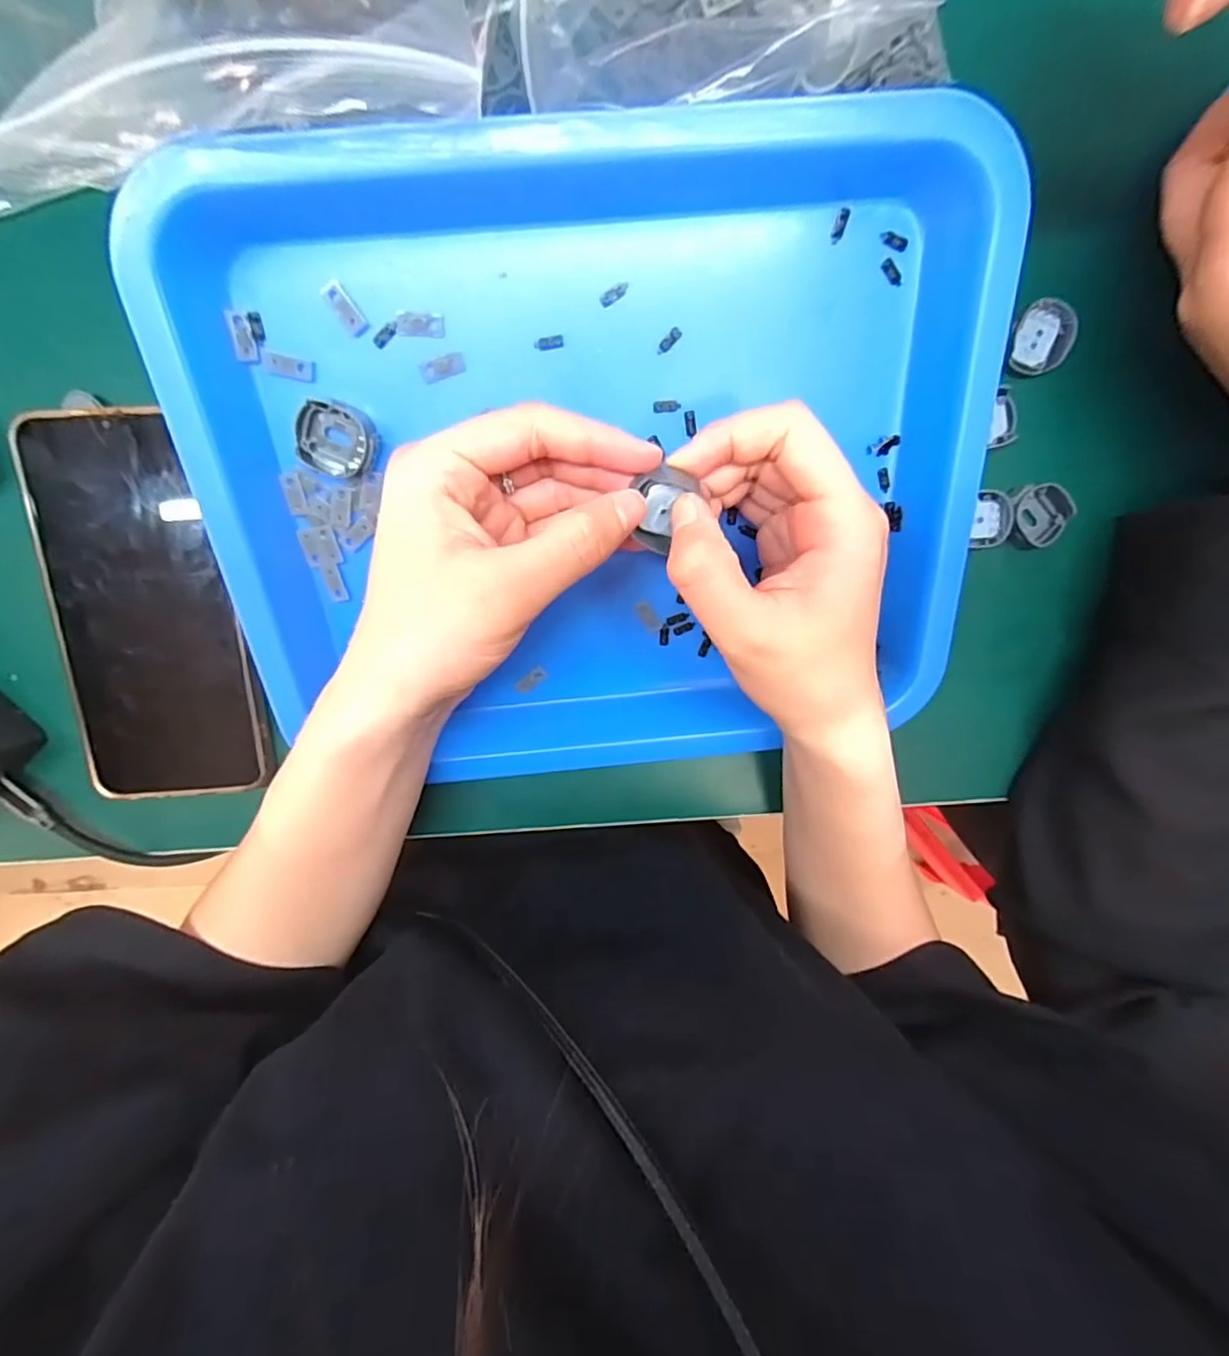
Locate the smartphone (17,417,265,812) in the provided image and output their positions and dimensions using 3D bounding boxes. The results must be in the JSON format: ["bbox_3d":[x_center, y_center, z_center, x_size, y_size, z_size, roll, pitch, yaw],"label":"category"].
[{"bbox_3d":[-0.202,-0.027,0.264,0.077,0.014,0.164,-4,100,-1],"label":"smartphone"}]

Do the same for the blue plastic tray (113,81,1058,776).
[{"bbox_3d":[-0.004,-0.063,0.239,0.279,0.030,0.236,-6,116,-2],"label":"blue plastic tray"}]

